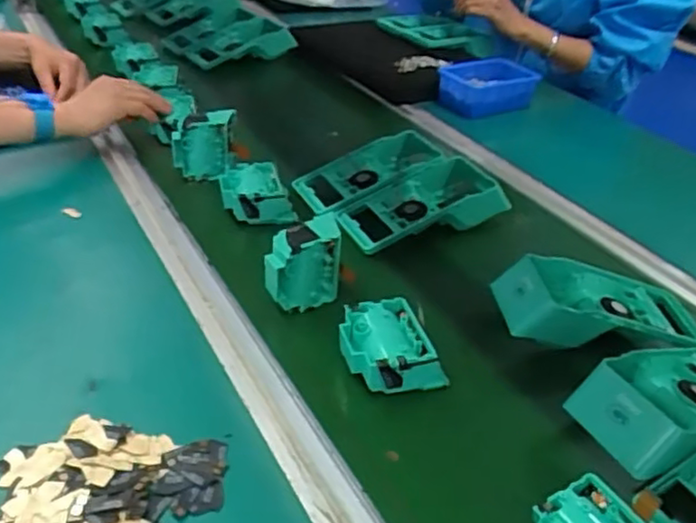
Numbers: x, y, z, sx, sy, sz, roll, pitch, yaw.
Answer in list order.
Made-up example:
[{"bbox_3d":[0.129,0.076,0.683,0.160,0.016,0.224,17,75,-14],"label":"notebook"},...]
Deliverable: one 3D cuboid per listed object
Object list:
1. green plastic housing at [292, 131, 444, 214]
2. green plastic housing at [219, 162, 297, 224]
[{"bbox_3d":[0.033,-0.107,0.788,0.181,0.030,0.081,-29,45,-21],"label":"green plastic housing"},{"bbox_3d":[-0.105,-0.074,0.724,0.067,0.034,0.081,-17,37,-16],"label":"green plastic housing"}]

